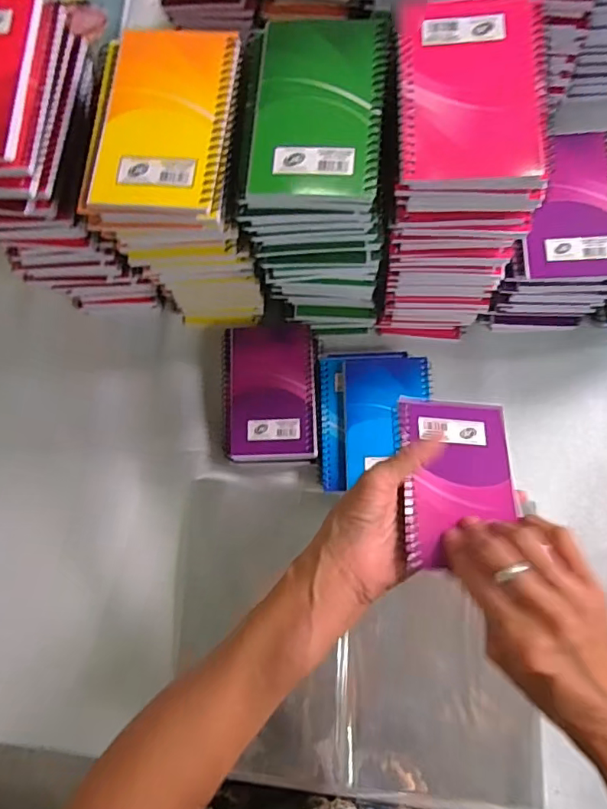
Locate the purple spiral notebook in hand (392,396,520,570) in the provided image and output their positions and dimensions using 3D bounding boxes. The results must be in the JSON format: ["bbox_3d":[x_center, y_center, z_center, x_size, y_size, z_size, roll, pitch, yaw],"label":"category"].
[{"bbox_3d":[0.112,0.051,0.365,0.084,0.008,0.126,2,58,-5],"label":"purple spiral notebook in hand"}]

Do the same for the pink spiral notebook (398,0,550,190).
[{"bbox_3d":[0.106,-0.198,0.316,0.089,0.009,0.136,1,79,7],"label":"pink spiral notebook"}]

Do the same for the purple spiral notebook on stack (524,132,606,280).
[{"bbox_3d":[0.225,-0.168,0.423,0.079,0.018,0.128,3,80,8],"label":"purple spiral notebook on stack"}]

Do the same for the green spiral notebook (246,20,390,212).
[{"bbox_3d":[0.010,-0.194,0.336,0.082,0.021,0.133,5,79,2],"label":"green spiral notebook"}]

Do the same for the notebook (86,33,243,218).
[{"bbox_3d":[-0.091,-0.189,0.339,0.087,0.013,0.132,5,80,8],"label":"notebook"}]

